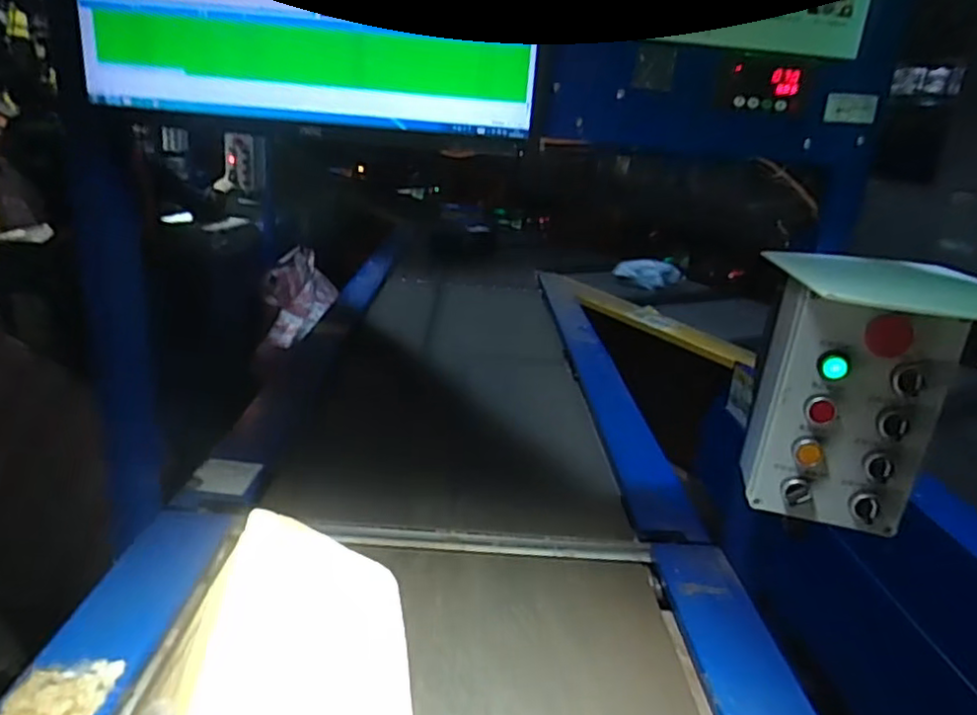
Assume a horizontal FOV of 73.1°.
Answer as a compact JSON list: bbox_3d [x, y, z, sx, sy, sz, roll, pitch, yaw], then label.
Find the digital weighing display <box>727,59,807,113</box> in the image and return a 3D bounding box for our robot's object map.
[{"bbox_3d":[0.317,-0.310,0.754,0.088,0.053,0.009,3,20,-4],"label":"digital weighing display"}]

